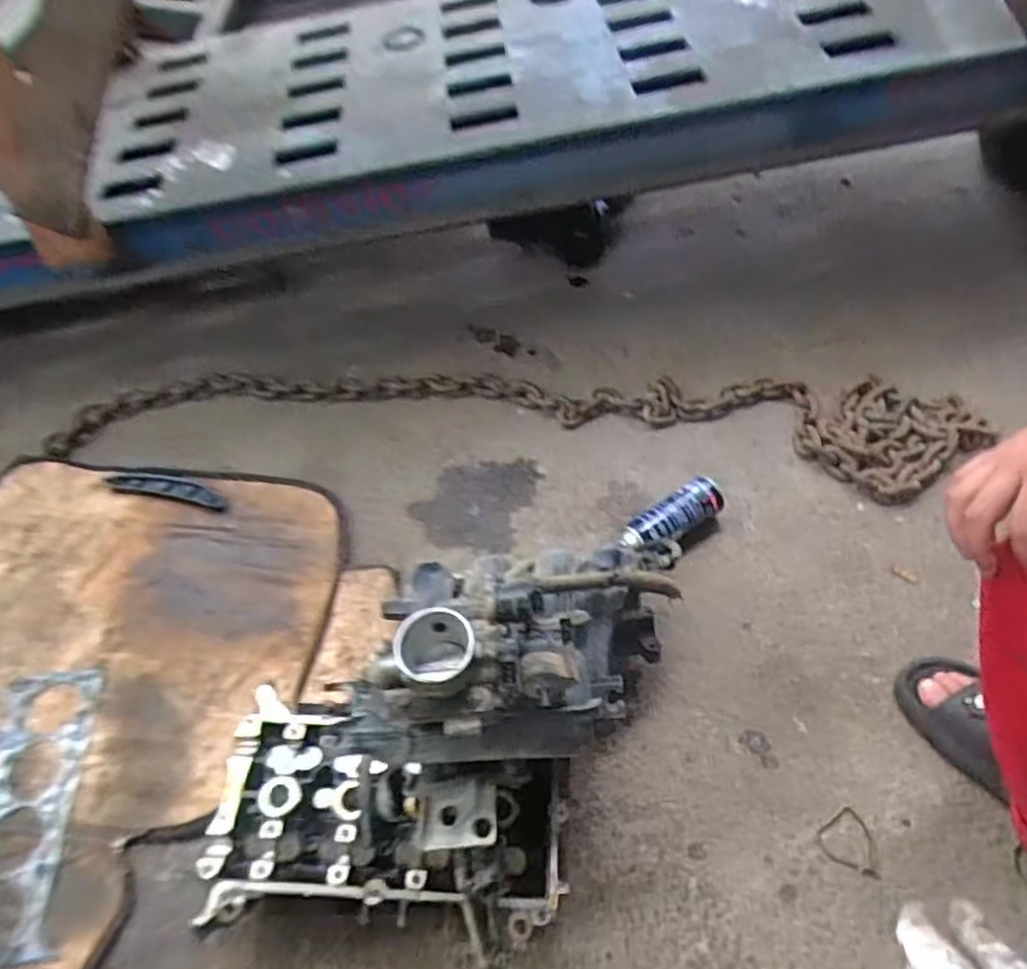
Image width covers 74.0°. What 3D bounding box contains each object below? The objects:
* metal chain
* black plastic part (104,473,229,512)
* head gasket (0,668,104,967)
[{"bbox_3d":[-0.044,-0.105,1.098,1.461,0.052,0.198,3,53,6],"label":"metal chain"},{"bbox_3d":[-0.549,0.006,1.084,0.226,0.016,0.041,13,55,13],"label":"black plastic part"},{"bbox_3d":[-0.582,0.379,0.811,0.137,0.008,0.325,-7,52,-1],"label":"head gasket"}]

